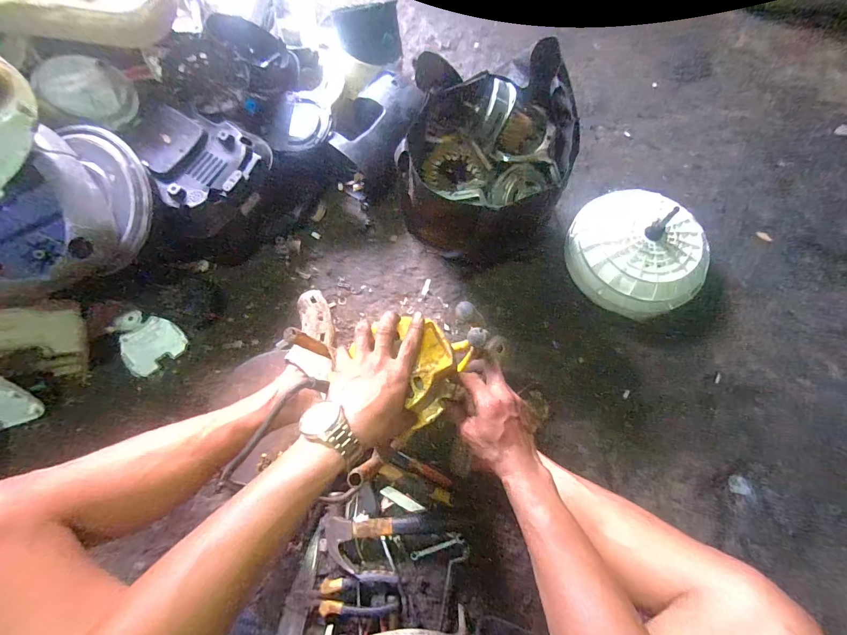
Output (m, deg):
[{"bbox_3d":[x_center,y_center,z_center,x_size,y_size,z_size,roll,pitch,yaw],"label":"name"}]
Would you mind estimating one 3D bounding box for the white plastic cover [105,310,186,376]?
[{"bbox_3d":[-0.574,0.044,0.796,0.111,0.020,0.136,-40,90,-22],"label":"white plastic cover"}]

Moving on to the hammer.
[{"bbox_3d":[-0.064,0.400,0.678,0.215,0.029,0.084,0,70,-2],"label":"hammer"}]

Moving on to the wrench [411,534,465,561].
[{"bbox_3d":[0.025,0.412,0.687,0.100,0.011,0.016,-17,72,-7],"label":"wrench"}]

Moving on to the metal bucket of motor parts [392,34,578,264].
[{"bbox_3d":[0.119,-0.283,0.765,0.302,0.330,0.291,24,71,6],"label":"metal bucket of motor parts"}]

